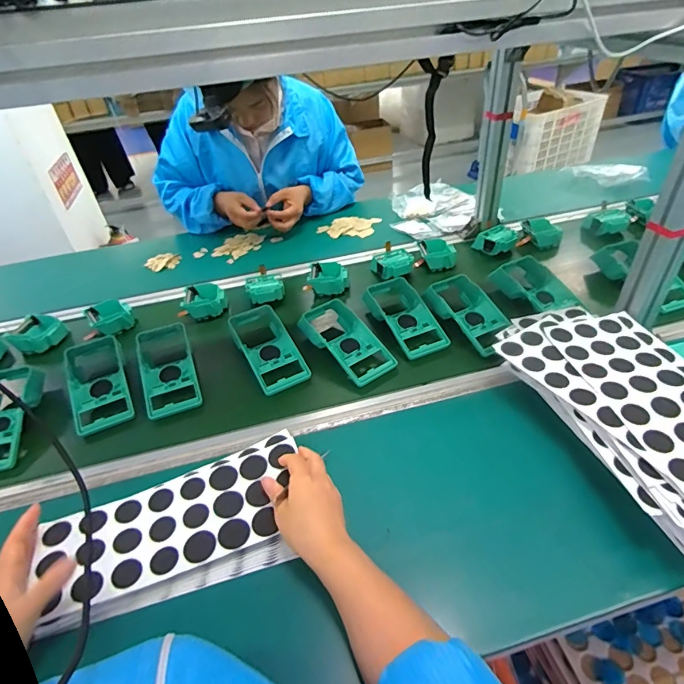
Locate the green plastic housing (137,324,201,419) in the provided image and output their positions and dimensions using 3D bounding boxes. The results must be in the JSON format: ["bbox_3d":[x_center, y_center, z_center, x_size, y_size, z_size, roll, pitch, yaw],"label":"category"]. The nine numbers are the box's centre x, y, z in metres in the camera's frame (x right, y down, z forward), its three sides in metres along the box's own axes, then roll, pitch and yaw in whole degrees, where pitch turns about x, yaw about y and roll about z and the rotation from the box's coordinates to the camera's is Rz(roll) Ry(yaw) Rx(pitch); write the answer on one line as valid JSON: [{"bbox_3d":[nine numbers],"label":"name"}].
[{"bbox_3d":[-0.287,0.041,0.716,0.086,0.048,0.192,-19,42,-15],"label":"green plastic housing"}]

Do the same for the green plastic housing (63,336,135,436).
[{"bbox_3d":[-0.392,0.066,0.705,0.089,0.044,0.191,-23,43,-19],"label":"green plastic housing"}]

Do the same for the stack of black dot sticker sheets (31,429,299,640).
[{"bbox_3d":[-0.178,0.212,0.492,0.283,0.034,0.141,-21,42,-16],"label":"stack of black dot sticker sheets"}]

